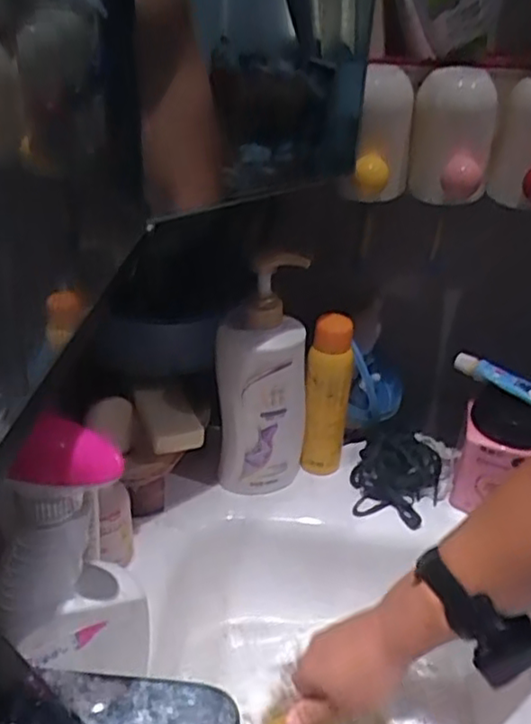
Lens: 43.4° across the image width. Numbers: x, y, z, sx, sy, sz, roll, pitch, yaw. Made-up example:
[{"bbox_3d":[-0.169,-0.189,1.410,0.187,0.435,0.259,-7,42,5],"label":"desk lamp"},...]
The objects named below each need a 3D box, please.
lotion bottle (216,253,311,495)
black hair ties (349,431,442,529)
[{"bbox_3d":[-0.002,0.018,0.633,0.087,0.251,0.065,2,33,-3],"label":"lotion bottle"},{"bbox_3d":[0.136,0.112,0.685,0.088,0.050,0.108,13,34,14],"label":"black hair ties"}]

